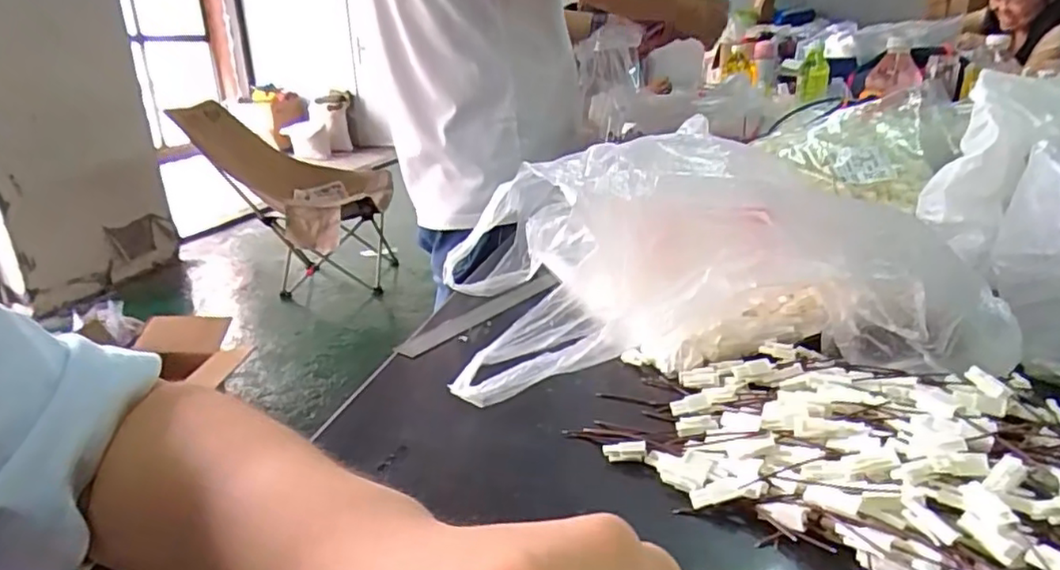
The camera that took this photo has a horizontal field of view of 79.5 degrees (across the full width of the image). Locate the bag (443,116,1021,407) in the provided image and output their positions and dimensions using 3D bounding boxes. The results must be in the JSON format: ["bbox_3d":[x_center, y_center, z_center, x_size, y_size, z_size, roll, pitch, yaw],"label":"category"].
[{"bbox_3d":[0.131,-0.017,0.445,0.364,0.146,0.119,-3,21,-3],"label":"bag"}]

